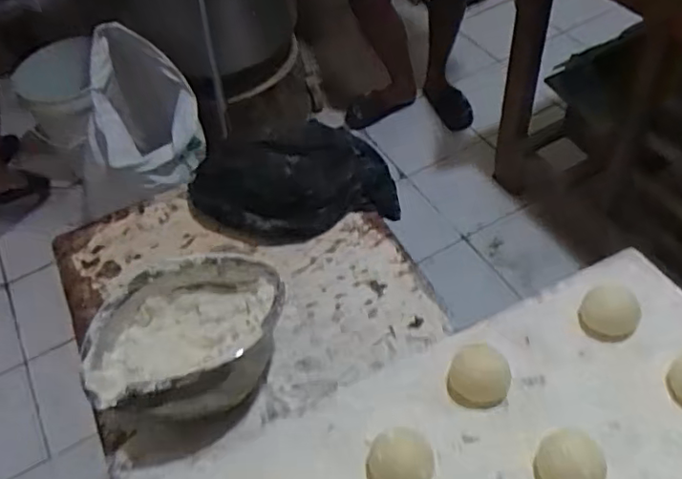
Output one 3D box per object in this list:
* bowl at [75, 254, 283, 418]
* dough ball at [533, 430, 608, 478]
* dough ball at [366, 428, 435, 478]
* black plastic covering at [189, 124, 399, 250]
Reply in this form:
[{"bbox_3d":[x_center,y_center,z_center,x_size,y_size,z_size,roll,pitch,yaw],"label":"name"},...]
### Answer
[{"bbox_3d":[-0.155,0.107,0.649,0.196,0.098,0.156,-5,50,3],"label":"bowl"},{"bbox_3d":[0.173,0.174,0.464,0.049,0.034,0.045,-4,51,5],"label":"dough ball"},{"bbox_3d":[0.045,0.175,0.479,0.049,0.032,0.047,-4,51,5],"label":"dough ball"},{"bbox_3d":[-0.067,-0.077,0.797,0.268,0.063,0.157,-9,50,0],"label":"black plastic covering"}]

